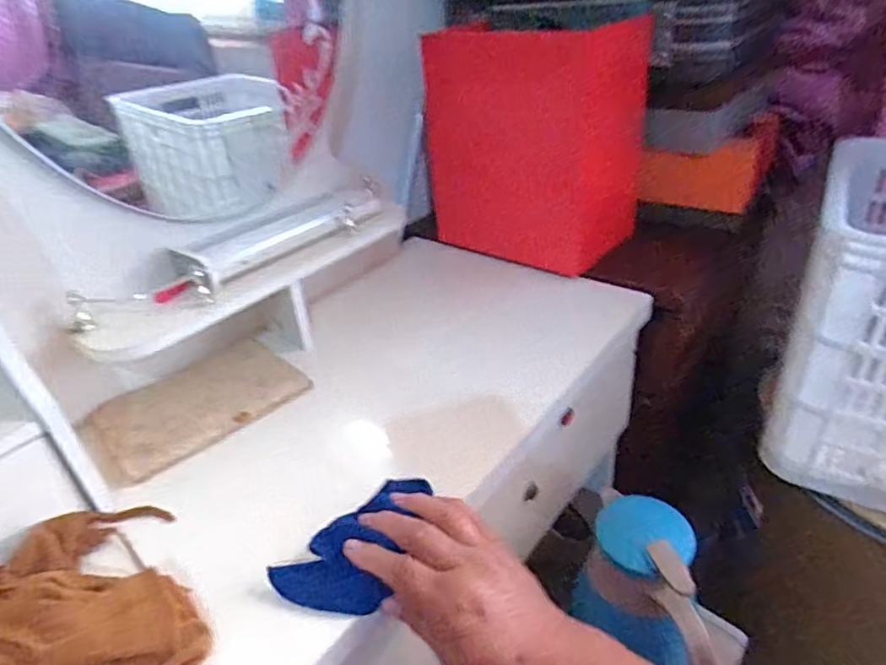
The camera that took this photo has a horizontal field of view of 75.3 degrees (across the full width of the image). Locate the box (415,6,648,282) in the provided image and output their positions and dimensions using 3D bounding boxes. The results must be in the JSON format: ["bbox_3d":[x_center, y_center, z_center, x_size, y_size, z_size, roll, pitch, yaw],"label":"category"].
[{"bbox_3d":[0.112,-0.250,0.762,0.240,0.261,0.151,23,42,37],"label":"box"}]

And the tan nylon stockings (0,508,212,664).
[{"bbox_3d":[-0.253,0.182,0.377,0.150,0.032,0.165,-24,37,-26],"label":"tan nylon stockings"}]

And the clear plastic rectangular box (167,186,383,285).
[{"bbox_3d":[-0.173,-0.111,0.626,0.061,0.032,0.225,24,43,38],"label":"clear plastic rectangular box"}]

